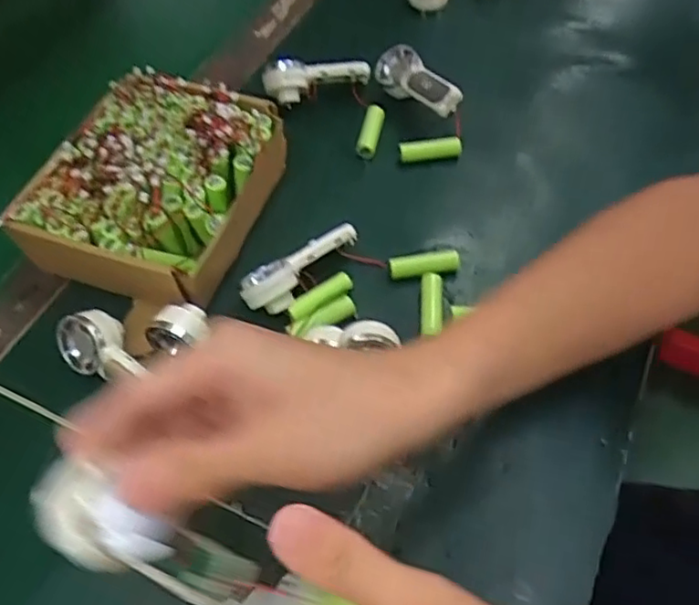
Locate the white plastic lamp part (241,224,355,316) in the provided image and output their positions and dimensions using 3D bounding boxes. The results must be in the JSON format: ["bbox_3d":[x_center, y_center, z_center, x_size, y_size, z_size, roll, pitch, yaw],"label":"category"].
[{"bbox_3d":[-0.036,-0.027,0.447,0.028,0.030,0.092,36,66,23],"label":"white plastic lamp part"}]

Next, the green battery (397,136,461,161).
[{"bbox_3d":[0.067,-0.126,0.523,0.050,0.018,0.013,-6,57,0],"label":"green battery"}]

